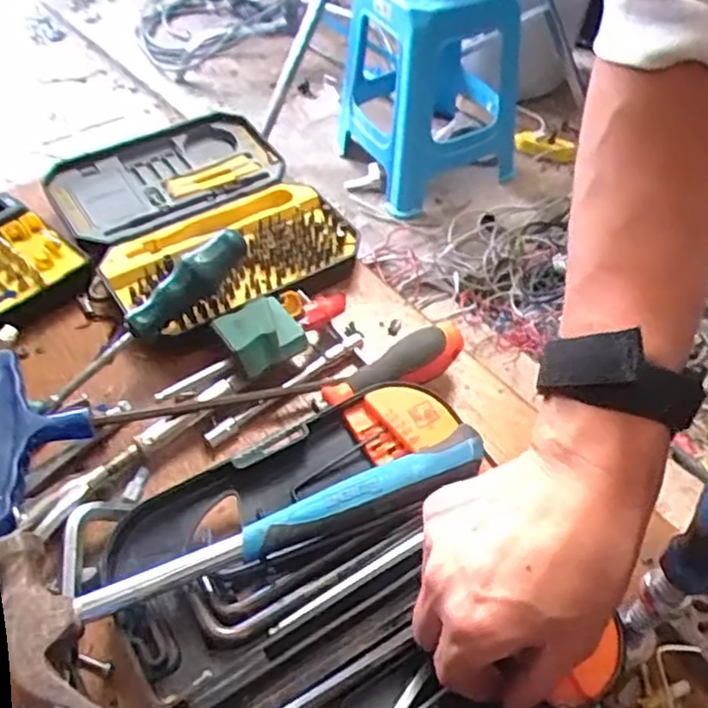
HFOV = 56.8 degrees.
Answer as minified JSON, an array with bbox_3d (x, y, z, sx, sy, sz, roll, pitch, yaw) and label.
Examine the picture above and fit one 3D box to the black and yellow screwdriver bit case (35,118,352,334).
[{"bbox_3d":[-0.127,-0.116,0.527,0.180,0.021,0.225,-30,57,-21],"label":"black and yellow screwdriver bit case"}]

